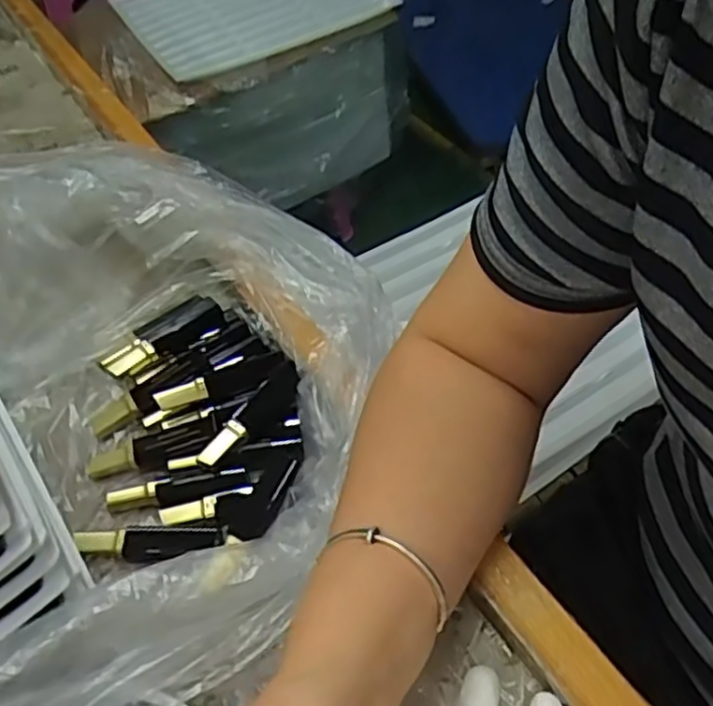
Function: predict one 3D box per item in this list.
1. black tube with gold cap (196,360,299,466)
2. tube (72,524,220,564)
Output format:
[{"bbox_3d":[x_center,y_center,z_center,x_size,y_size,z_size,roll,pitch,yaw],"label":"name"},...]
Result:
[{"bbox_3d":[-0.063,0.036,0.428,0.017,0.021,0.081,31,60,26],"label":"black tube with gold cap"},{"bbox_3d":[-0.117,0.106,0.402,0.081,0.011,0.020,-4,51,2],"label":"tube"}]

